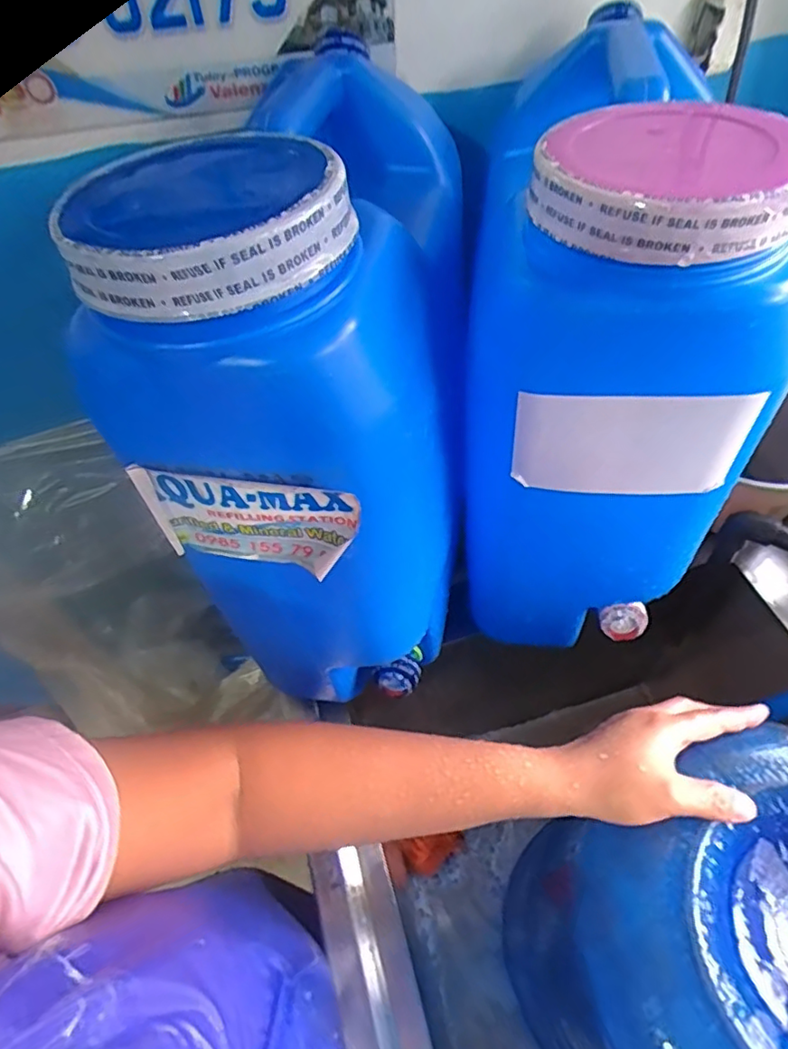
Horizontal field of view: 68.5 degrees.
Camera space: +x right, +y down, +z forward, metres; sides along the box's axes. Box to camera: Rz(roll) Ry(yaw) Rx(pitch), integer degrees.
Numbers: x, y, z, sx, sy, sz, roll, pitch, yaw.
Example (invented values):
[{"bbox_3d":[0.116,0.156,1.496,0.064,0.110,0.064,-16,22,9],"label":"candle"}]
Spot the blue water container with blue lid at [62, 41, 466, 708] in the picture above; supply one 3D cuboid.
[{"bbox_3d":[-0.037,-0.081,0.429,0.173,0.406,0.292,6,54,9],"label":"blue water container with blue lid"}]

